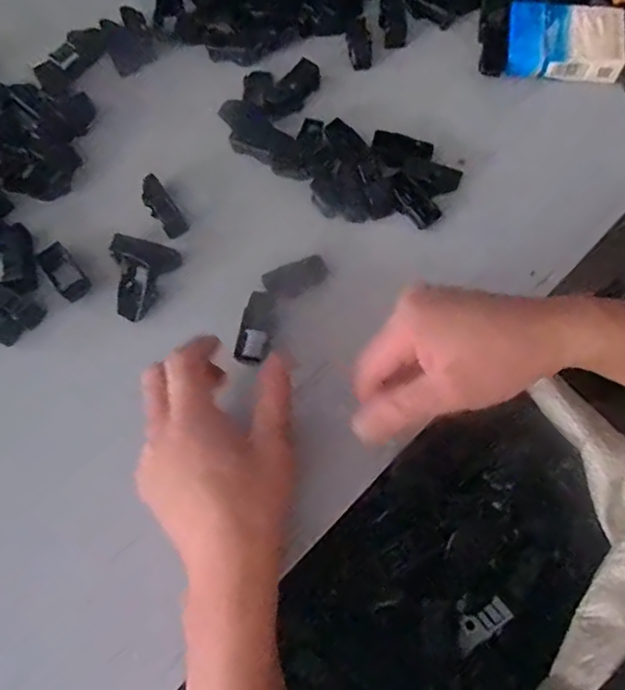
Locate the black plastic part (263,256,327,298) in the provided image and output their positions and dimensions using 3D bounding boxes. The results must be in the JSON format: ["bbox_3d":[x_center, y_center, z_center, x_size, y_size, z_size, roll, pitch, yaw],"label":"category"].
[{"bbox_3d":[-0.011,-0.049,0.402,0.047,0.010,0.021,-28,72,-6],"label":"black plastic part"}]

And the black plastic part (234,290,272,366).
[{"bbox_3d":[-0.040,-0.012,0.389,0.020,0.010,0.050,9,72,6],"label":"black plastic part"}]

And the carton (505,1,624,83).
[{"bbox_3d":[0.206,-0.248,0.451,0.089,0.020,0.060,8,72,6],"label":"carton"}]

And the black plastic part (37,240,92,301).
[{"bbox_3d":[-0.187,-0.056,0.417,0.022,0.008,0.048,-37,73,-9],"label":"black plastic part"}]

